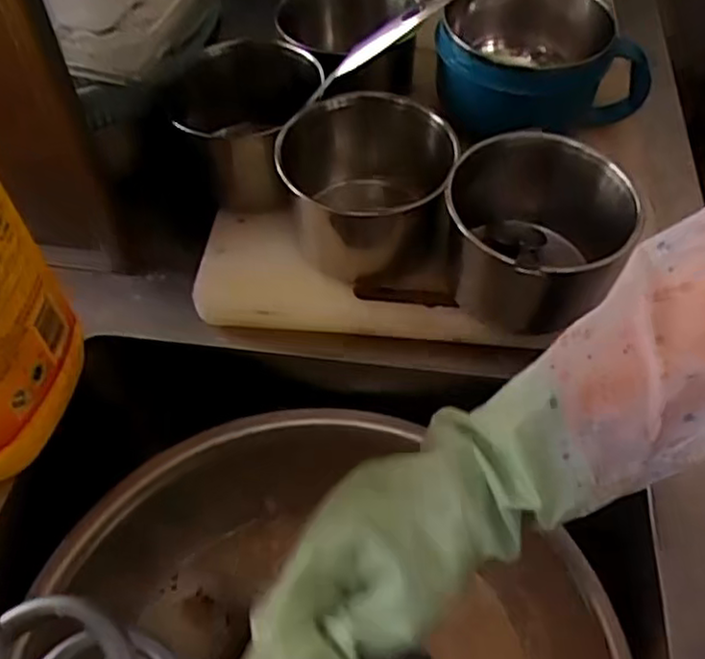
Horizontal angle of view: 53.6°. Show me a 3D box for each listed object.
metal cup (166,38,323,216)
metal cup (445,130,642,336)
[{"bbox_3d":[-0.081,-0.159,0.555,0.114,0.097,0.114,0,54,0],"label":"metal cup"},{"bbox_3d":[0.122,-0.071,0.485,0.111,0.108,0.116,0,54,0],"label":"metal cup"}]

